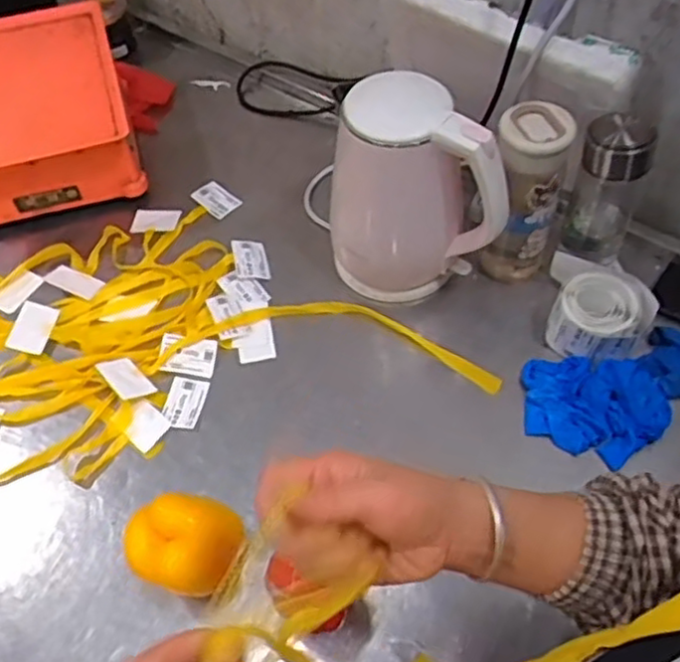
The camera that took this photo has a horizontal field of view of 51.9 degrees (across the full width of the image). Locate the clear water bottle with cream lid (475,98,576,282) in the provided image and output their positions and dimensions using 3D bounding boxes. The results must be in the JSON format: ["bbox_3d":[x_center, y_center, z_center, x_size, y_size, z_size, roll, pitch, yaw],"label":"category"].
[{"bbox_3d":[0.197,-0.137,0.743,0.074,0.195,0.082,18,60,14],"label":"clear water bottle with cream lid"}]

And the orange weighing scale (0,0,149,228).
[{"bbox_3d":[-0.416,-0.274,0.920,0.269,0.124,0.288,-16,58,-7],"label":"orange weighing scale"}]

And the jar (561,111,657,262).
[{"bbox_3d":[0.273,-0.140,0.724,0.070,0.174,0.062,22,58,17],"label":"jar"}]

